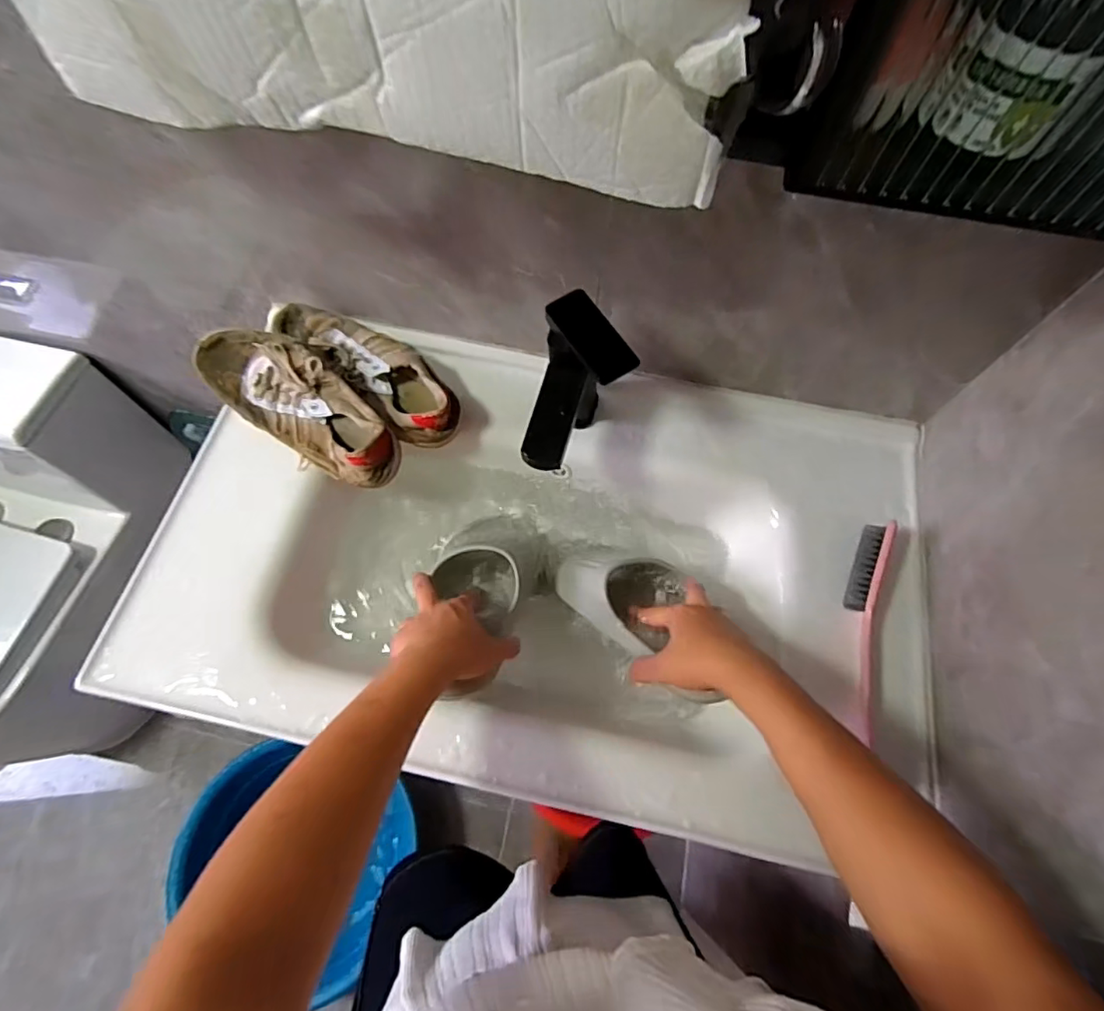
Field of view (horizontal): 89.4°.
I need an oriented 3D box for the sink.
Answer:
[{"bbox_3d":[-0.012,0.066,0.635,0.779,0.128,0.457,11,66,4],"label":"sink"}]

